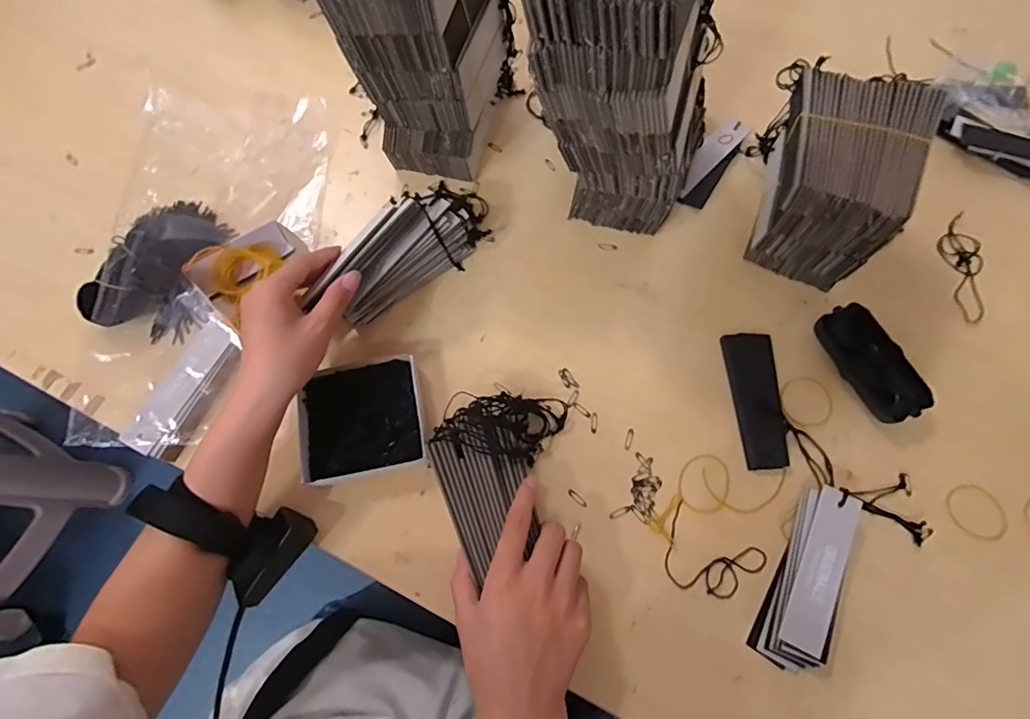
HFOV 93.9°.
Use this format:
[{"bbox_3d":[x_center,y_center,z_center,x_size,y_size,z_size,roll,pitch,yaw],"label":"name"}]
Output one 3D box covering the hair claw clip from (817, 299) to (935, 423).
[{"bbox_3d":[0.329,0.002,0.444,0.049,0.025,0.109,-25,72,-8],"label":"hair claw clip"}]

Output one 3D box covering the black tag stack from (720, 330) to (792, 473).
[{"bbox_3d":[0.223,0.035,0.442,0.044,0.015,0.126,-1,70,1],"label":"black tag stack"}]

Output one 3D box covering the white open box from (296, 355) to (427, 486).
[{"bbox_3d":[-0.136,0.051,0.428,0.106,0.028,0.097,-14,70,-4],"label":"white open box"}]

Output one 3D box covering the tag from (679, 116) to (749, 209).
[{"bbox_3d":[0.221,-0.223,0.541,0.038,0.006,0.127,35,76,0],"label":"tag"}]

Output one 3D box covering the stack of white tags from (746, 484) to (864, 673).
[{"bbox_3d":[0.235,0.171,0.381,0.044,0.028,0.140,27,73,10],"label":"stack of white tags"}]

